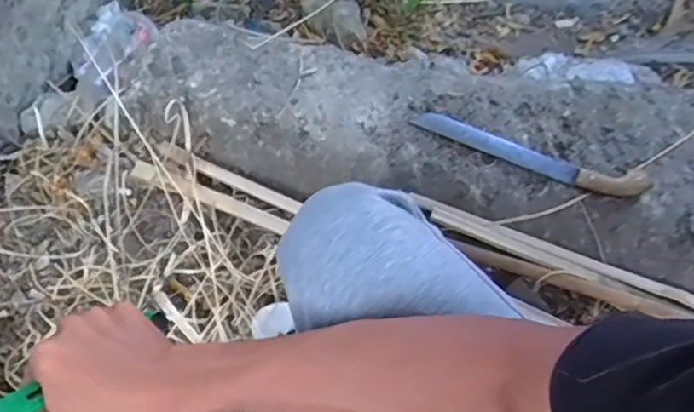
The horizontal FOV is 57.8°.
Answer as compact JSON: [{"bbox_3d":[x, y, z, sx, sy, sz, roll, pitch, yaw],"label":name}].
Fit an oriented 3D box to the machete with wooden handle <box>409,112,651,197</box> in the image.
[{"bbox_3d":[0.250,-0.069,0.866,0.323,0.016,0.048,16,66,7],"label":"machete with wooden handle"}]

